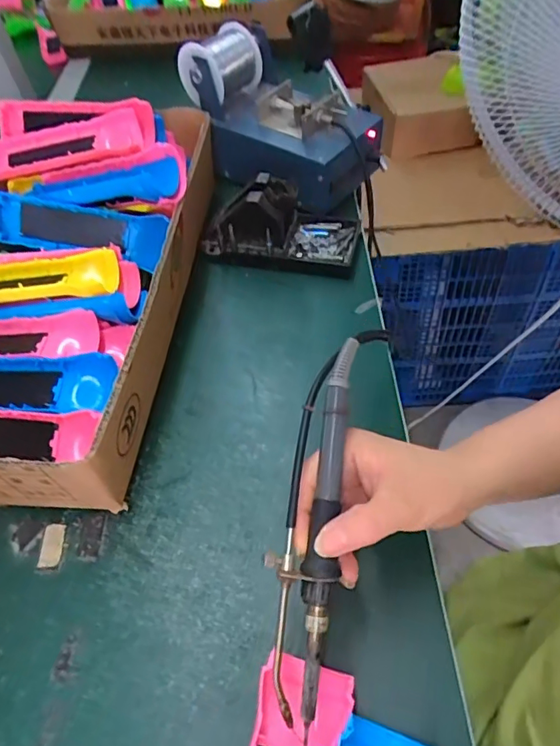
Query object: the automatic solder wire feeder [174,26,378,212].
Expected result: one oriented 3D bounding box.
[{"bbox_3d":[0.008,-0.287,0.548,0.206,0.123,0.118,29,60,23],"label":"automatic solder wire feeder"}]

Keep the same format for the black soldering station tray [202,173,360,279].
[{"bbox_3d":[0.002,-0.155,0.500,0.148,0.071,0.078,9,54,10],"label":"black soldering station tray"}]

